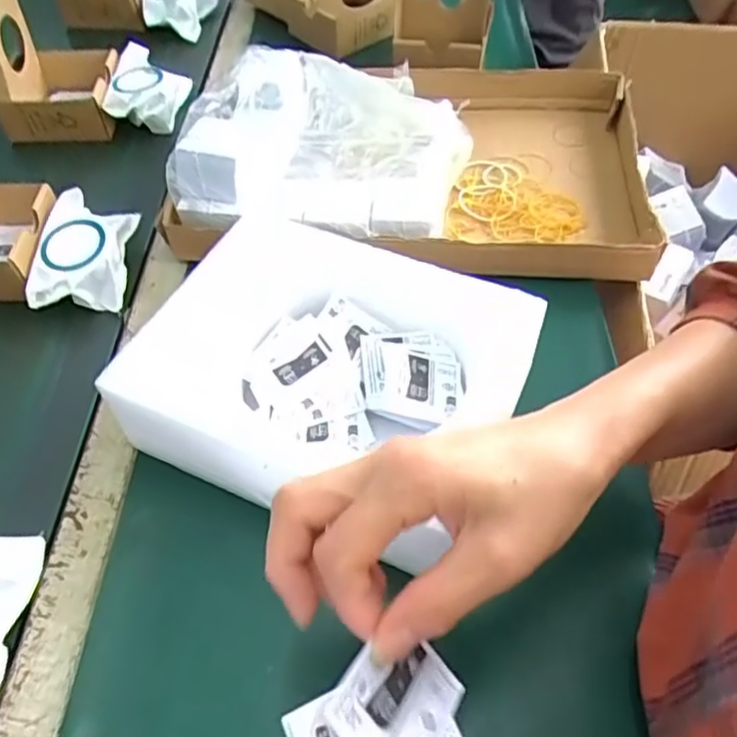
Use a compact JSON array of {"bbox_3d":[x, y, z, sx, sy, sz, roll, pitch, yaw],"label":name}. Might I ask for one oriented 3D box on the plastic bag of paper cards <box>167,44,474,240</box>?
[{"bbox_3d":[-0.033,-0.213,0.567,0.227,0.042,0.211,9,53,8],"label":"plastic bag of paper cards"}]

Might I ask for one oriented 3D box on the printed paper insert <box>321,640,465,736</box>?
[{"bbox_3d":[0.012,0.128,0.247,0.052,0.005,0.051,52,46,-11],"label":"printed paper insert"}]

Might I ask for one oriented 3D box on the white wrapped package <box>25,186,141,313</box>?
[{"bbox_3d":[-0.245,-0.101,0.551,0.073,0.047,0.110,-2,53,-1],"label":"white wrapped package"}]

